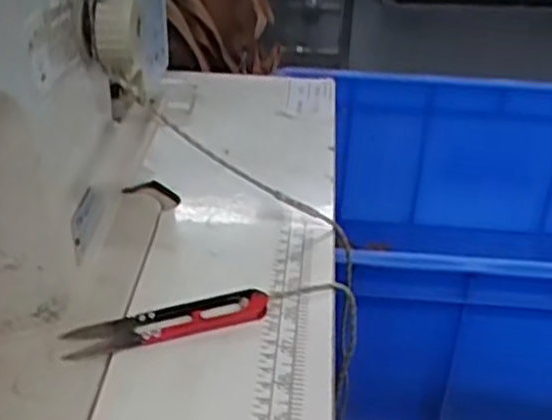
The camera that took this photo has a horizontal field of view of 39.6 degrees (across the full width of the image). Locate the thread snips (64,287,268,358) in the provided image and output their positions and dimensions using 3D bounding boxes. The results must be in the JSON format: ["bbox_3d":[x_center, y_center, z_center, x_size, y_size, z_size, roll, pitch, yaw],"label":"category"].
[{"bbox_3d":[-0.056,0.058,0.403,0.105,0.010,0.028,-8,34,-16],"label":"thread snips"}]

